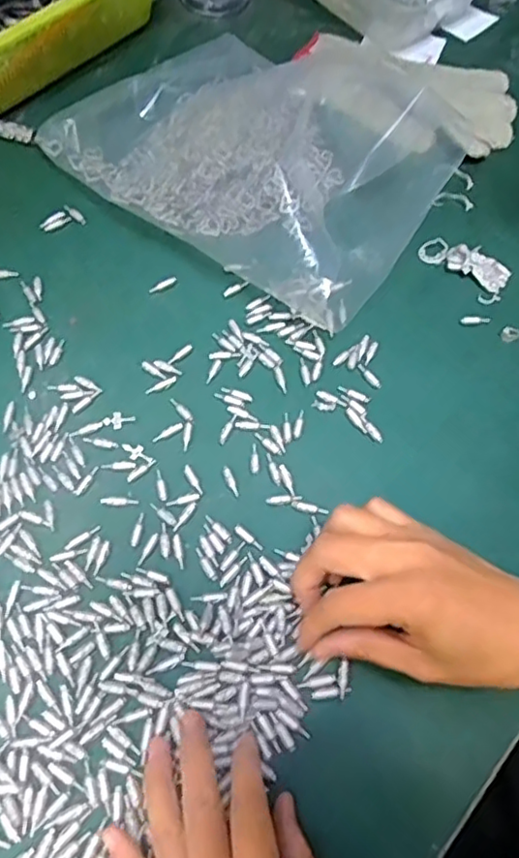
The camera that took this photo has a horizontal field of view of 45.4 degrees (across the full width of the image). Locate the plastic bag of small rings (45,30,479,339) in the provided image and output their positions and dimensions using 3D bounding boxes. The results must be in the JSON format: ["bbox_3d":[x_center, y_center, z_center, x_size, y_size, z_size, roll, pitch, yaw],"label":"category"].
[{"bbox_3d":[0.015,-0.236,0.491,0.287,0.031,0.251,35,66,15],"label":"plastic bag of small rings"}]

